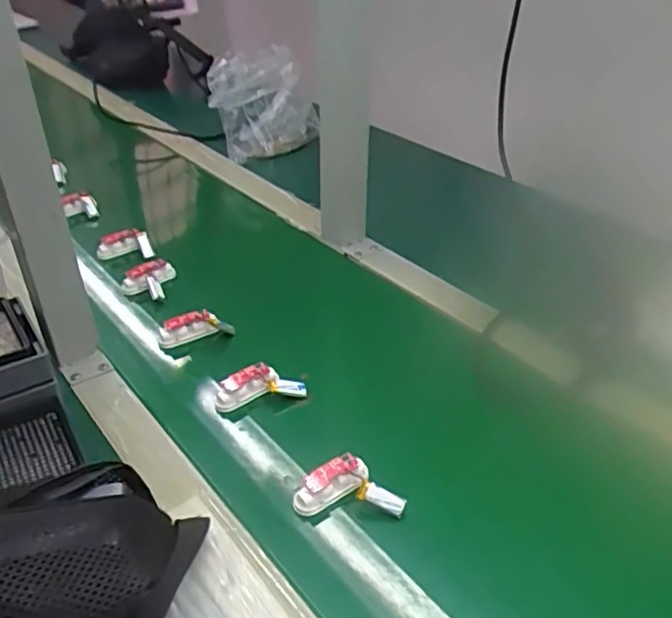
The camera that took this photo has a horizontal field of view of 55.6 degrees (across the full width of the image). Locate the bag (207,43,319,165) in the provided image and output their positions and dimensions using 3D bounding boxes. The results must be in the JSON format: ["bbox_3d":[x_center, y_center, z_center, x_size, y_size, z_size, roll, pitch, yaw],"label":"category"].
[{"bbox_3d":[-0.116,-0.319,1.038,0.147,0.169,0.082,-24,42,-29],"label":"bag"}]

